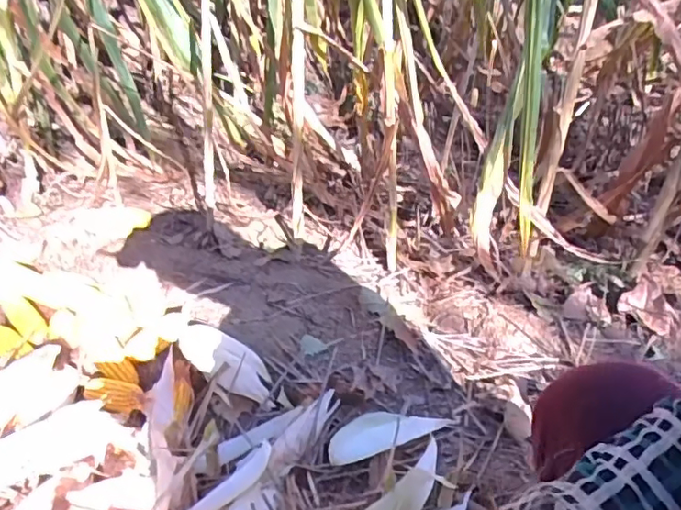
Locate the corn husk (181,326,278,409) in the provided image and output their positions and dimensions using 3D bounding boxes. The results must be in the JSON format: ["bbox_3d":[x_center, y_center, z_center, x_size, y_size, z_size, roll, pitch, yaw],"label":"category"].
[{"bbox_3d":[-0.177,0.167,0.916,0.216,0.041,0.081,30,45,35],"label":"corn husk"}]

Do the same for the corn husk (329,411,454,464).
[{"bbox_3d":[0.074,0.262,0.841,0.194,0.034,0.060,-12,37,-16],"label":"corn husk"}]

